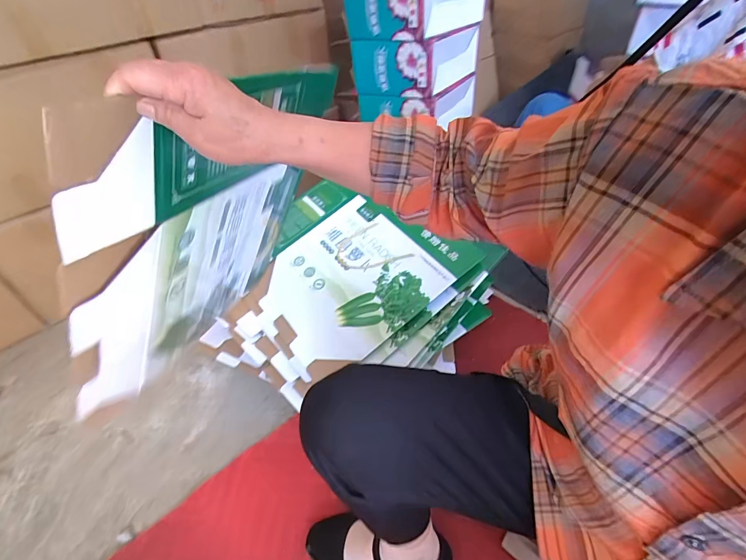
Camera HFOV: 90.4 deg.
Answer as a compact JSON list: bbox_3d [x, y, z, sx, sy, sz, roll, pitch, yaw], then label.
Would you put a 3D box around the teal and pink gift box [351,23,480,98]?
[{"bbox_3d":[0.137,-0.661,1.103,0.218,0.138,0.391,21,48,26],"label":"teal and pink gift box"}]

